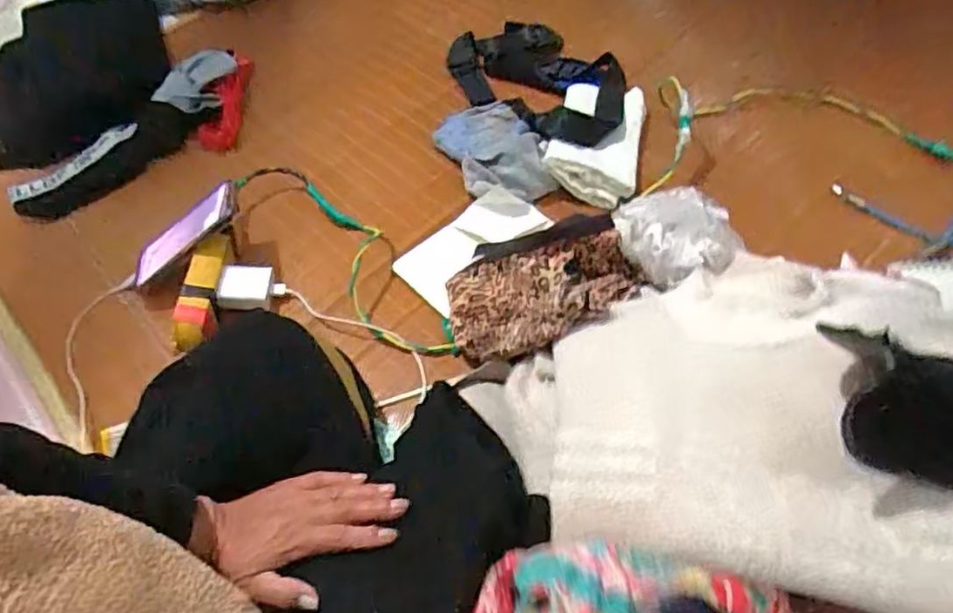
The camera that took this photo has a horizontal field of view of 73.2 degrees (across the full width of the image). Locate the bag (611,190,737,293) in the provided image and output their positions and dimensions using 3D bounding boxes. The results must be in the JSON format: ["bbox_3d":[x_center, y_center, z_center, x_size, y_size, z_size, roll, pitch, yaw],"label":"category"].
[{"bbox_3d":[0.213,-0.073,0.685,0.105,0.053,0.132,-19,57,-8],"label":"bag"}]

